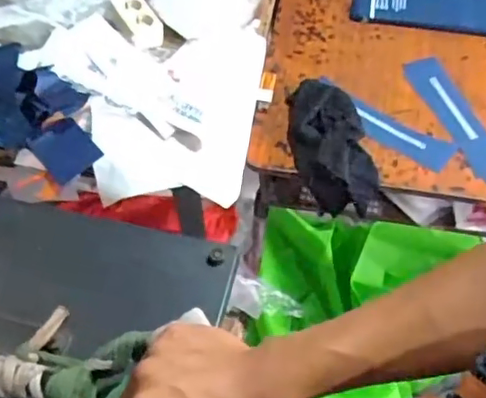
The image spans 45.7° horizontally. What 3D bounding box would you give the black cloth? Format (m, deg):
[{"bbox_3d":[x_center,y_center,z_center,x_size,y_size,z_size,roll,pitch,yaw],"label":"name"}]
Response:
[{"bbox_3d":[0.133,-0.079,0.916,0.118,0.122,0.185,-13,58,-8],"label":"black cloth"}]

